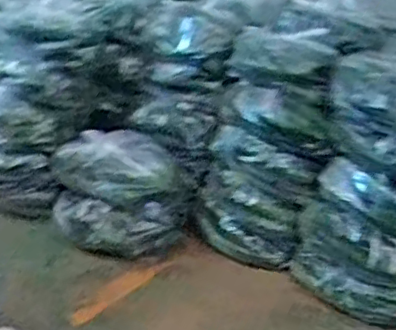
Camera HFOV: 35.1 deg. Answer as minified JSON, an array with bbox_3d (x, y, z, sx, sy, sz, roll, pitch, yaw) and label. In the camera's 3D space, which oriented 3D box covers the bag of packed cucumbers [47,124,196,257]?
[{"bbox_3d":[-0.207,0.095,1.771,0.393,0.305,0.239,1,22,-8],"label":"bag of packed cucumbers"}]

